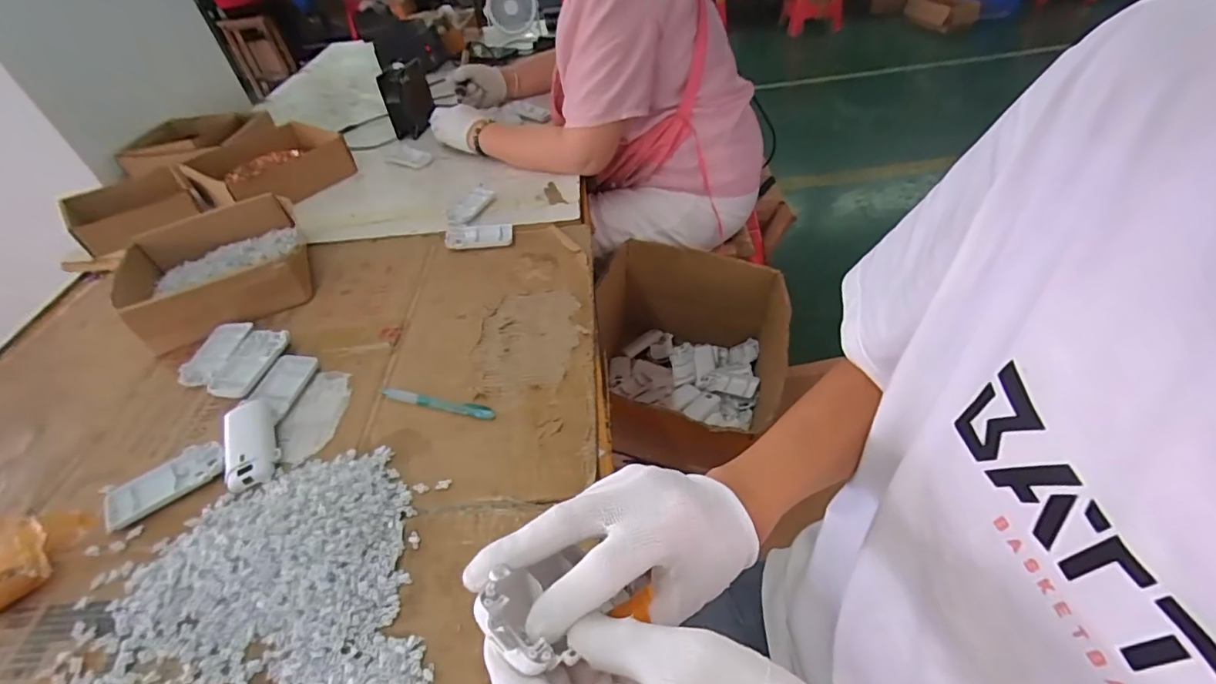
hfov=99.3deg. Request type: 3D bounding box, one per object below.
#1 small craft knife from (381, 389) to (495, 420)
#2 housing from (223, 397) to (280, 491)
[{"bbox_3d":[-0.178,0.064,0.538,0.125,0.008,0.013,5,45,13],"label":"small craft knife"},{"bbox_3d":[-0.353,0.096,0.507,0.045,0.016,0.100,-23,46,-16],"label":"housing"}]

